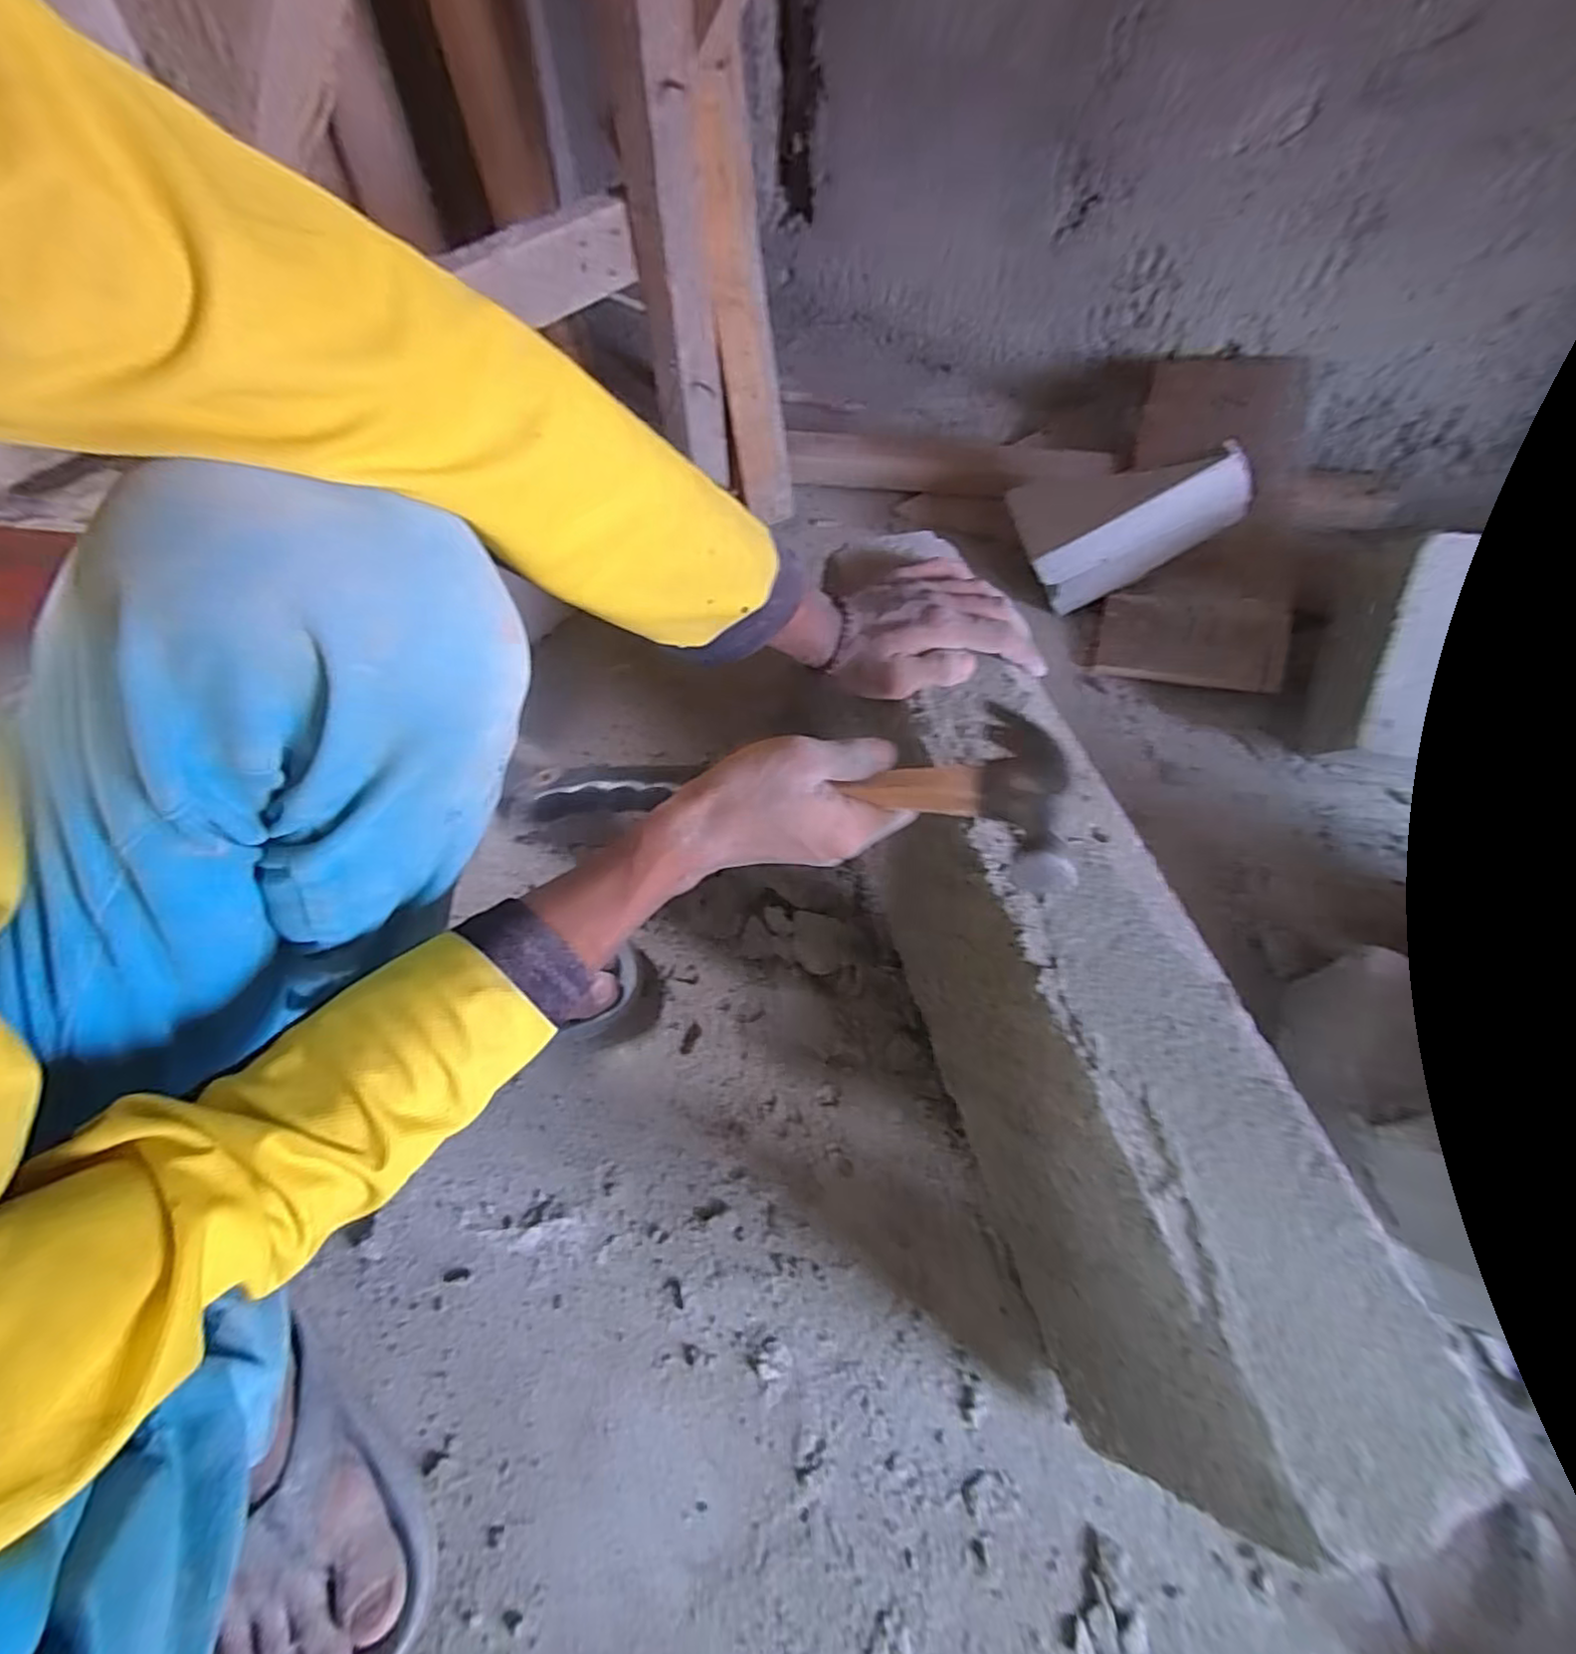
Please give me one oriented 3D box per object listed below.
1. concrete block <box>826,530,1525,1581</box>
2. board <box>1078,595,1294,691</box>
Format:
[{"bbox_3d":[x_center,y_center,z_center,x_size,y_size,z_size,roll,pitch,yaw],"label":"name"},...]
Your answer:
[{"bbox_3d":[0.146,0.058,0.461,0.115,0.170,0.586,-14,61,-10],"label":"concrete block"},{"bbox_3d":[0.437,-0.208,0.751,0.194,0.016,0.114,10,70,21],"label":"board"}]

